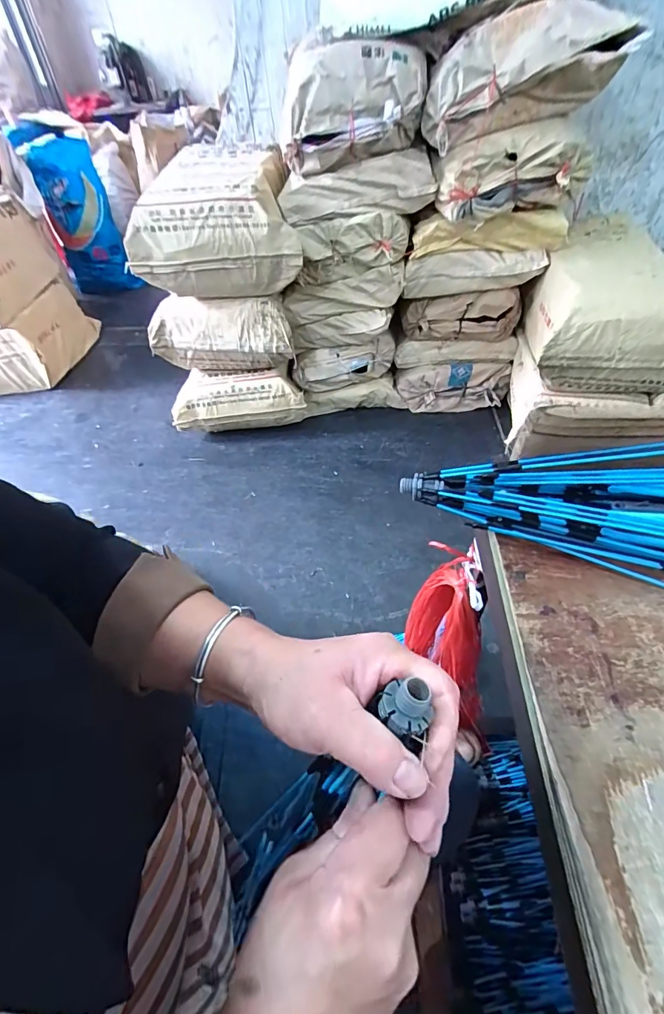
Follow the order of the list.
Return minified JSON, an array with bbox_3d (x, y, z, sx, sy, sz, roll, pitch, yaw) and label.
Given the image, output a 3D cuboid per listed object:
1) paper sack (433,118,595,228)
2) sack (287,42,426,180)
[{"bbox_3d":[0.511,-0.928,1.197,0.403,0.184,0.203,-6,47,-1],"label":"paper sack"},{"bbox_3d":[0.053,-1.097,1.191,0.377,0.253,0.173,10,49,14],"label":"sack"}]

